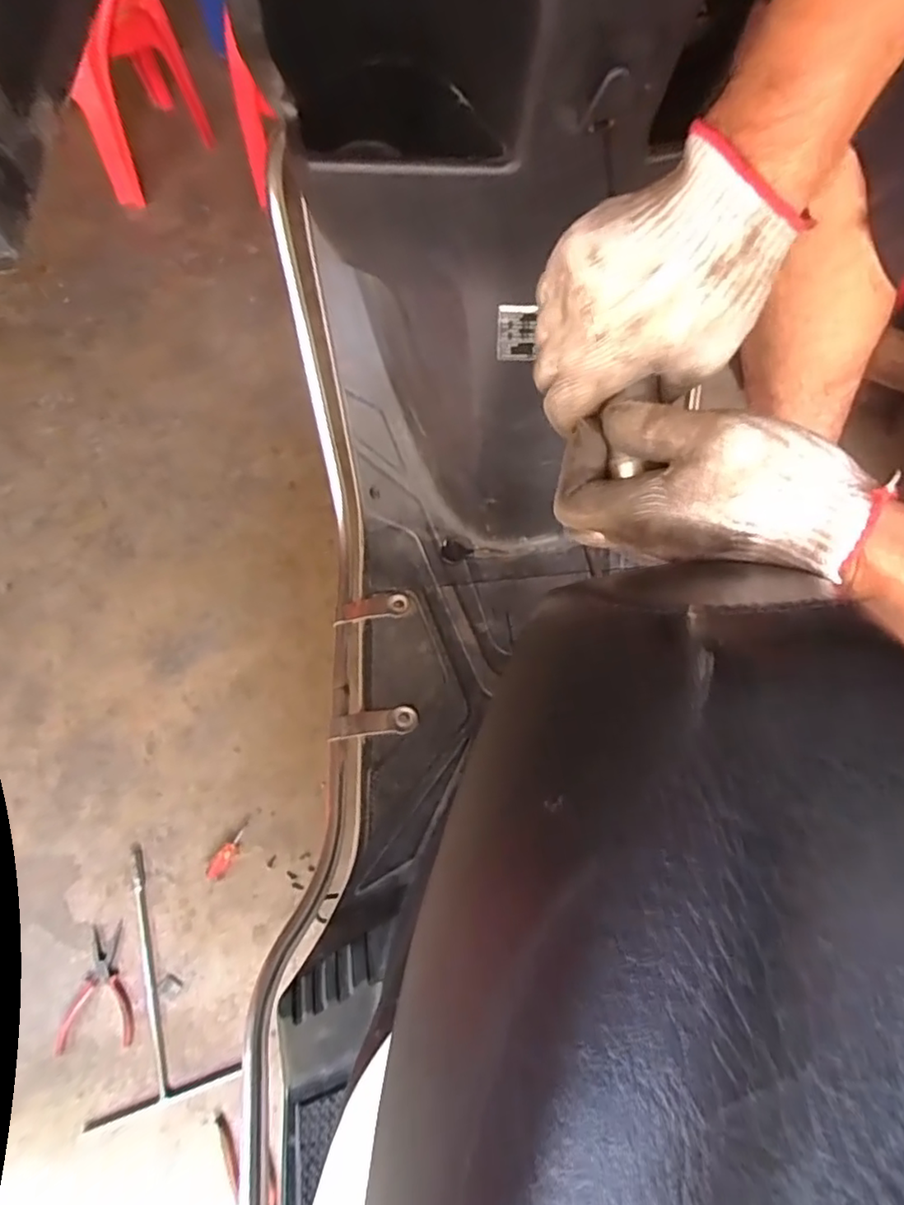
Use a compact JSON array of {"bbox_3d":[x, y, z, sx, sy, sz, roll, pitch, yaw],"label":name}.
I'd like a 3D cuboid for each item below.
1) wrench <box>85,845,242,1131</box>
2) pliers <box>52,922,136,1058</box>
[{"bbox_3d":[-0.406,0.489,0.804,0.184,0.010,0.310,-16,68,-8],"label":"wrench"},{"bbox_3d":[-0.469,0.511,0.801,0.099,0.011,0.138,-5,66,-4],"label":"pliers"}]

